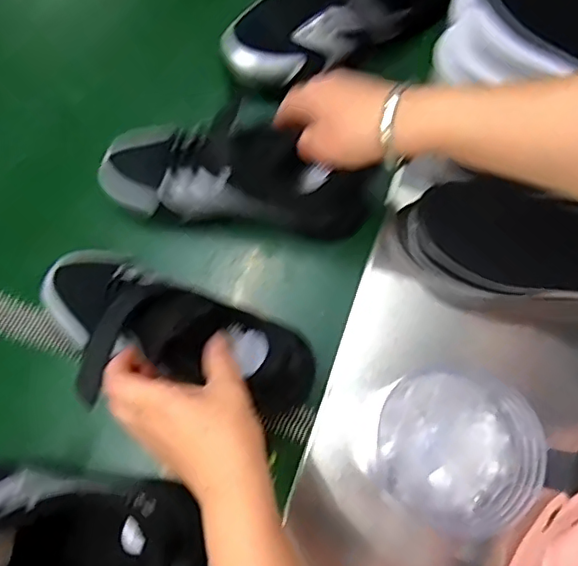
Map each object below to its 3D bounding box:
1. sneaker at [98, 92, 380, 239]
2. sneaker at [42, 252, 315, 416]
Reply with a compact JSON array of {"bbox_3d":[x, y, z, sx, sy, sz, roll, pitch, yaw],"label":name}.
[{"bbox_3d":[-0.045,-0.088,0.464,0.213,0.076,0.075,8,75,-7],"label":"sneaker"},{"bbox_3d":[-0.093,0.047,0.430,0.222,0.083,0.106,22,77,6],"label":"sneaker"}]

